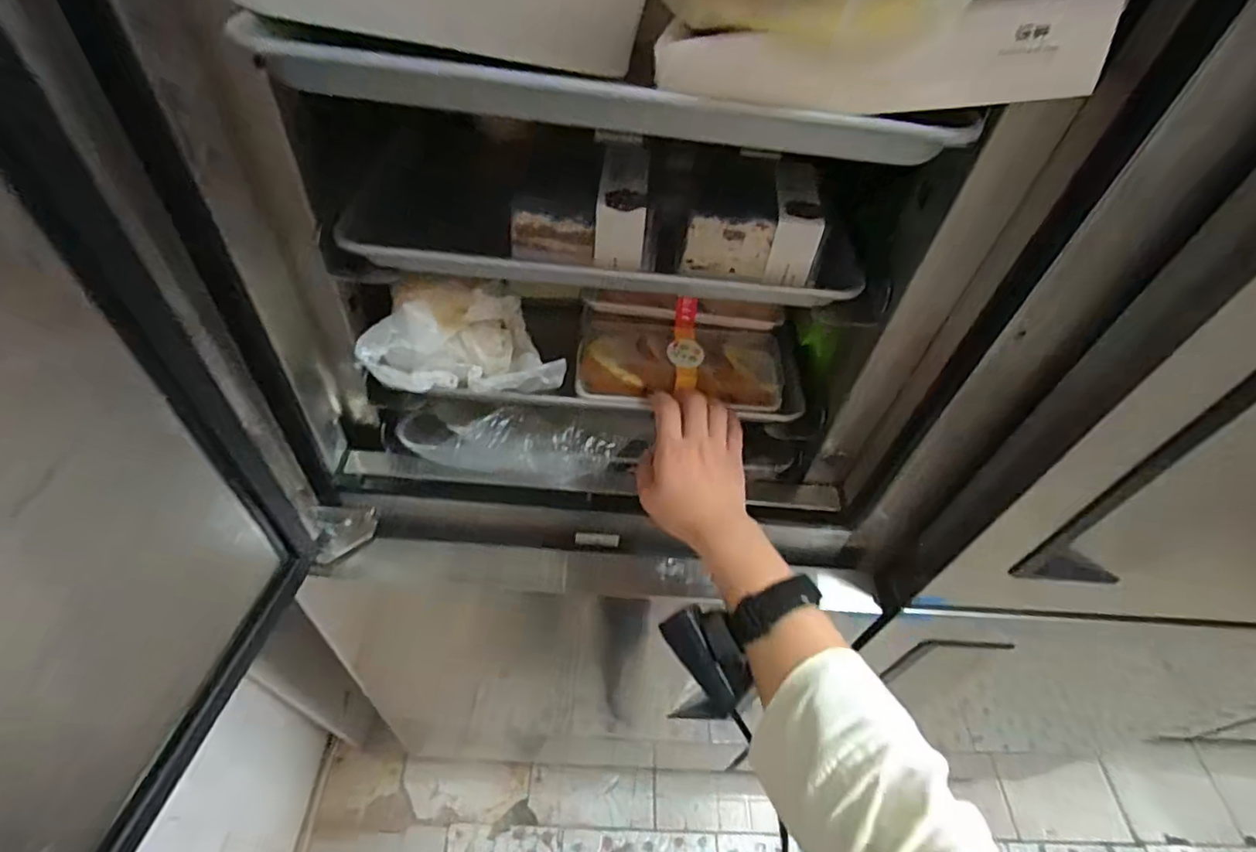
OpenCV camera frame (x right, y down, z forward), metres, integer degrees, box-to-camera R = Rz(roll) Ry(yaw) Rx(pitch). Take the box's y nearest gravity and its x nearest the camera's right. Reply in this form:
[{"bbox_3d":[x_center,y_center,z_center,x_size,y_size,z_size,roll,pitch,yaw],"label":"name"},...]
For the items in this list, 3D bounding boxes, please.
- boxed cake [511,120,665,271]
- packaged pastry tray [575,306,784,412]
[{"bbox_3d":[-0.029,-0.177,0.463,0.100,0.061,0.095,12,50,3],"label":"boxed cake"},{"bbox_3d":[0.052,-0.063,0.569,0.195,0.041,0.085,5,50,-9],"label":"packaged pastry tray"}]

